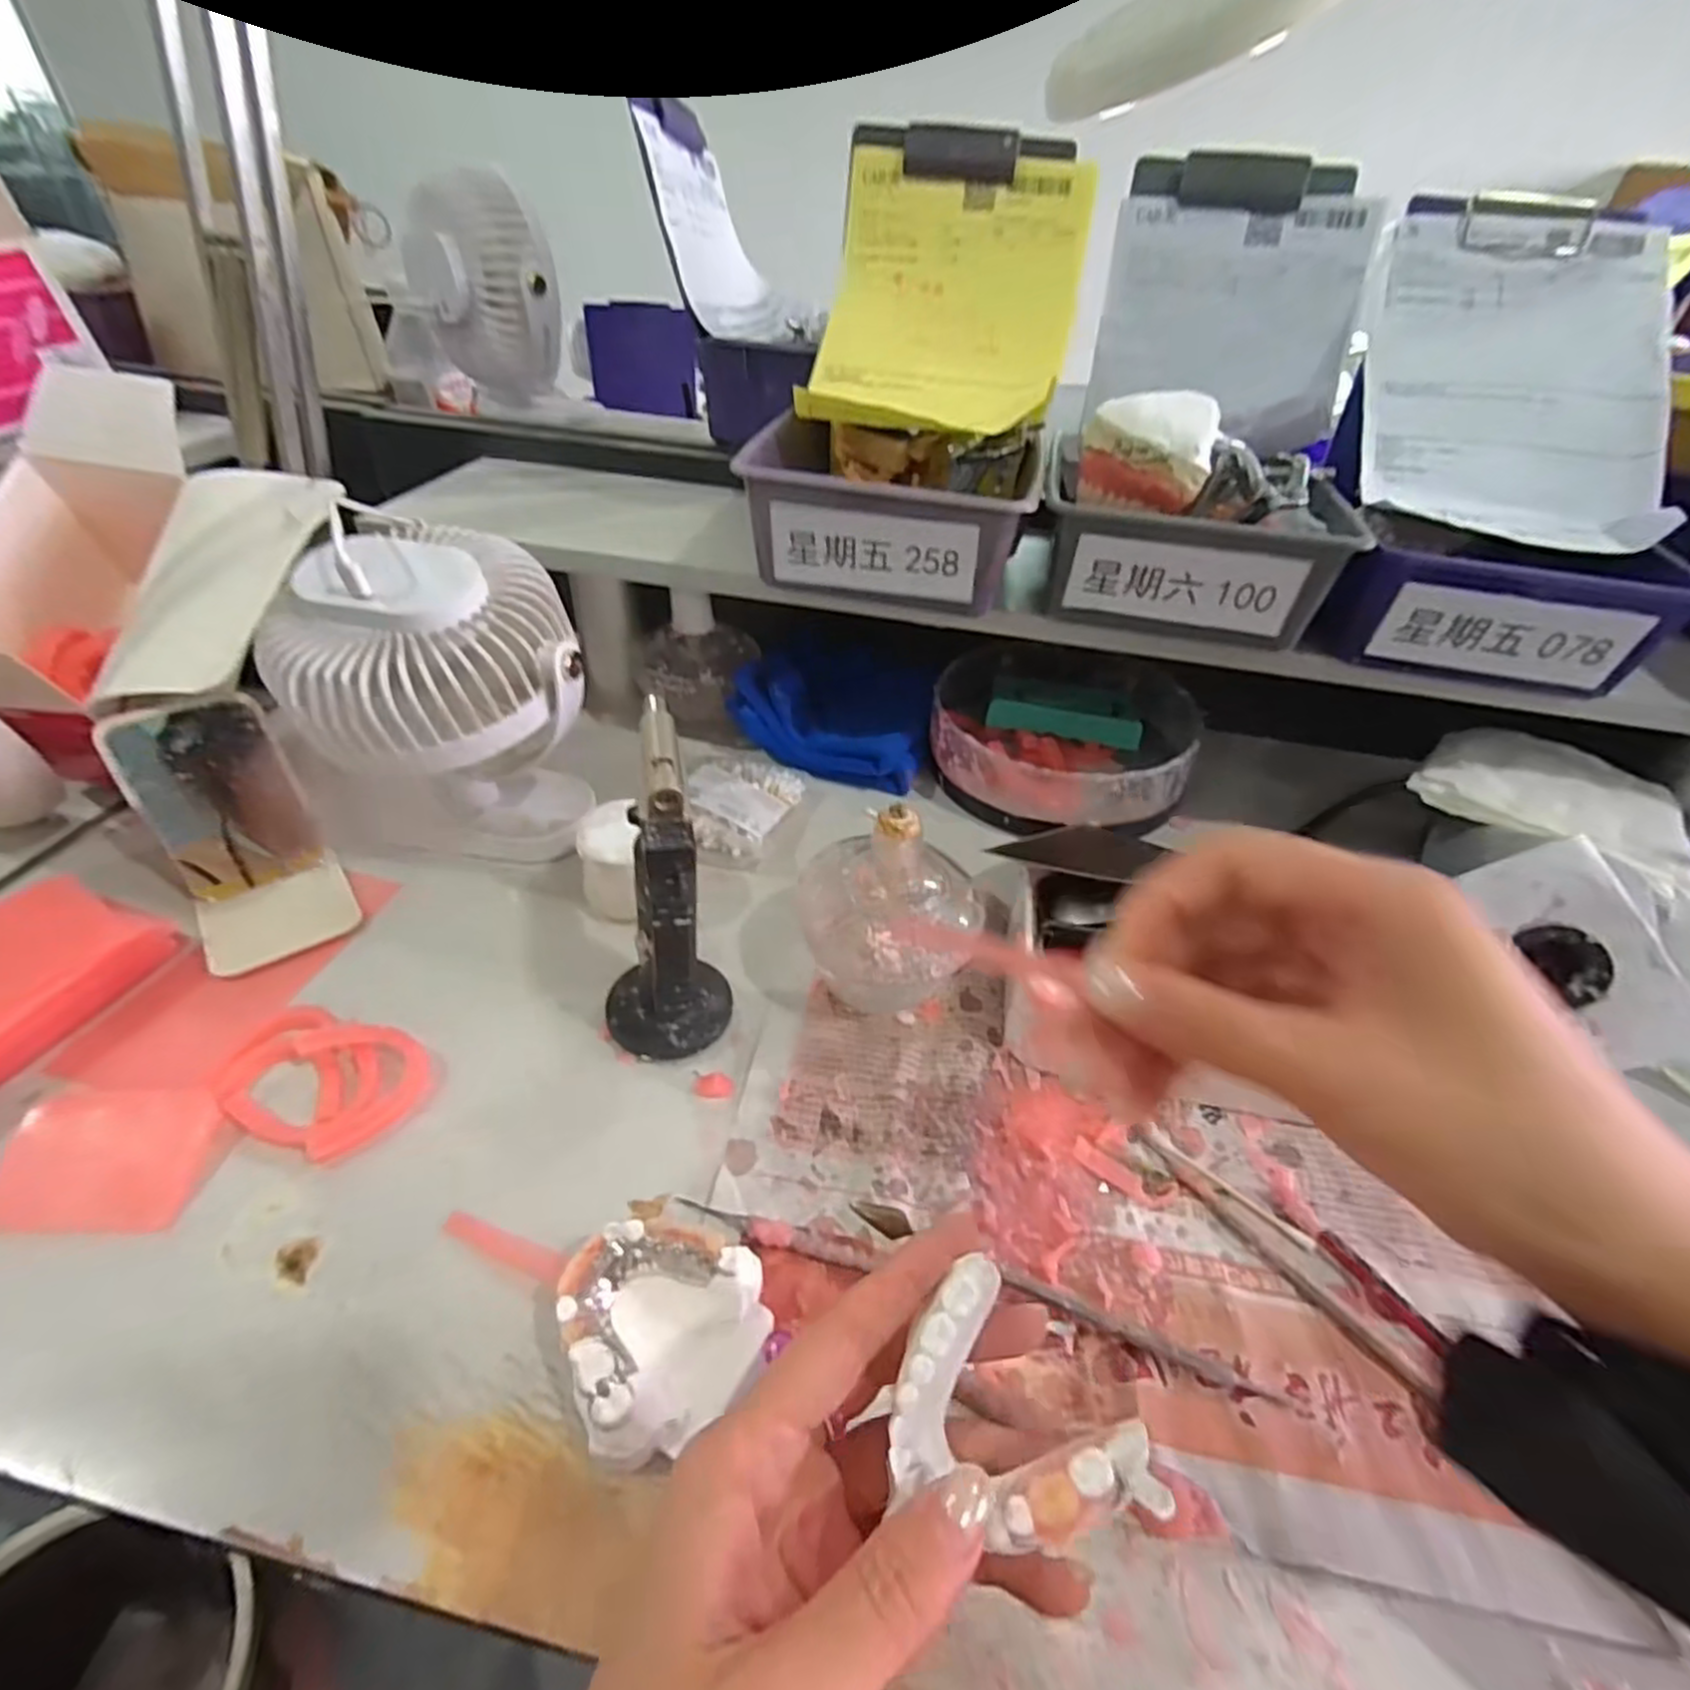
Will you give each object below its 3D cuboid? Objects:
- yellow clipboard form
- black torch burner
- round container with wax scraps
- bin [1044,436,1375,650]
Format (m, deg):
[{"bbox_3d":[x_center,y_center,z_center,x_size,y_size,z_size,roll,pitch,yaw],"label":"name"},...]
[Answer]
[{"bbox_3d":[0.061,-0.327,0.450,0.151,0.145,0.171,10,43,7],"label":"yellow clipboard form"},{"bbox_3d":[-0.087,0.026,0.332,0.054,0.149,0.069,-14,45,-18],"label":"black torch burner"},{"bbox_3d":[0.154,-0.082,0.541,0.177,0.049,0.193,2,43,-2],"label":"round container with wax scraps"},{"bbox_3d":[0.189,-0.161,0.417,0.150,0.061,0.120,14,44,12],"label":"bin"}]

